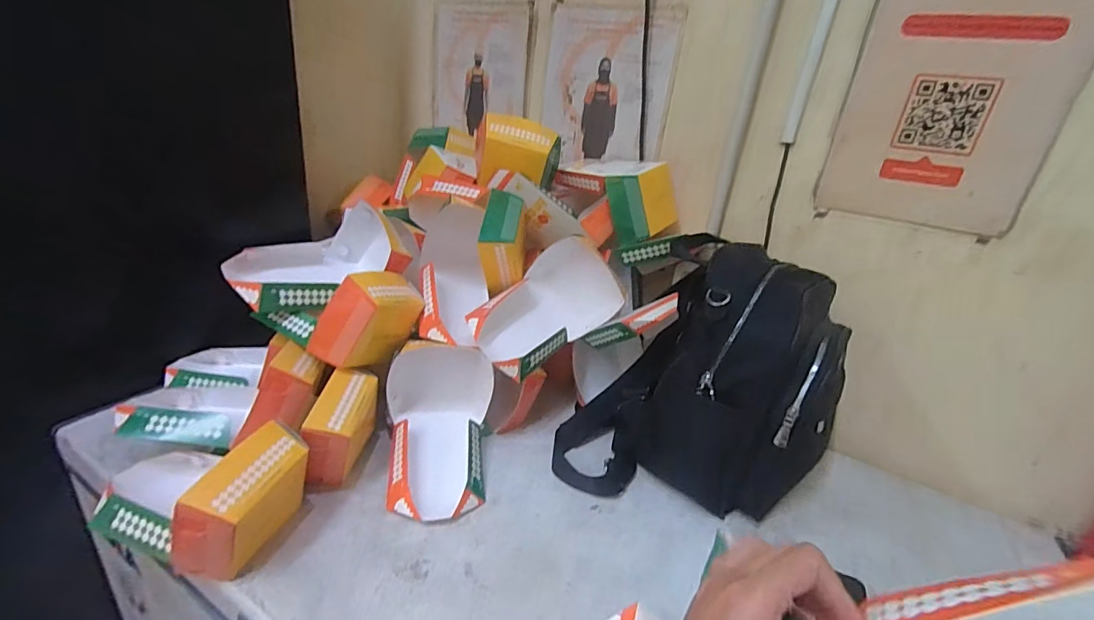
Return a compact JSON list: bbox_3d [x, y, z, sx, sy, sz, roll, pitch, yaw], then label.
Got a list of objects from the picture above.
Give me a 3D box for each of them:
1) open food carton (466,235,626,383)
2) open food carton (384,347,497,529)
[{"bbox_3d":[0.005,-0.004,0.625,0.217,0.119,0.082,-38,1,-21],"label":"open food carton"},{"bbox_3d":[-0.122,0.126,0.565,0.123,0.143,0.193,-1,26,-17],"label":"open food carton"}]

